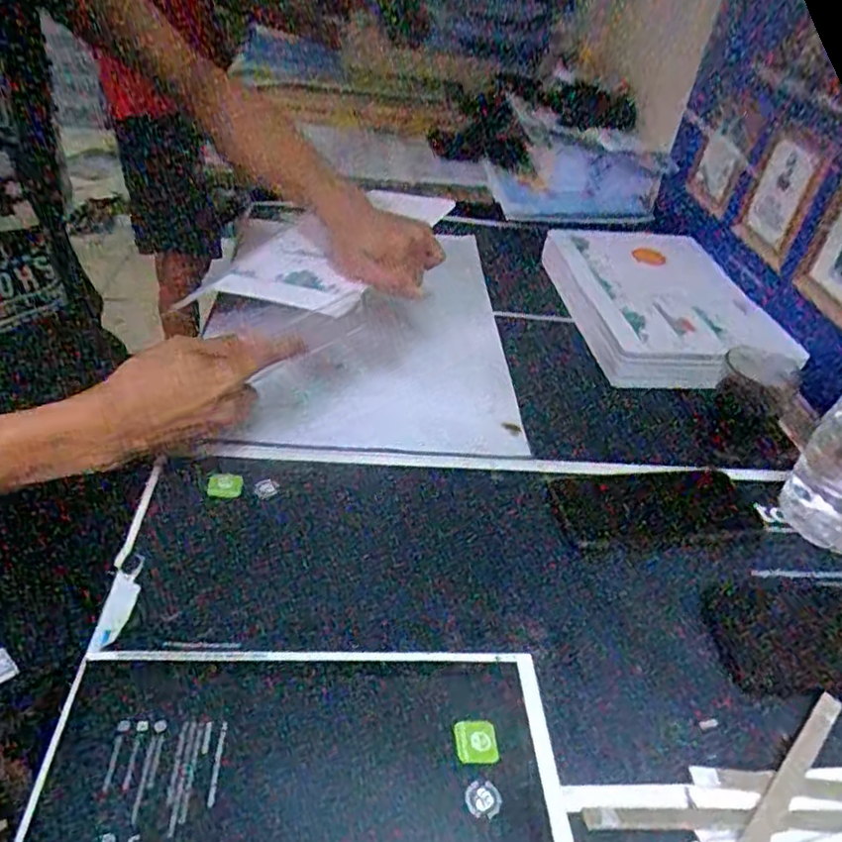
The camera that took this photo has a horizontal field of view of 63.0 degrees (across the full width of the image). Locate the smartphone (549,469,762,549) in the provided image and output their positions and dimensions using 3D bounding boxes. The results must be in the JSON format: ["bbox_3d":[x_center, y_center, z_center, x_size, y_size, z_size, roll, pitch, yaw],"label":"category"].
[{"bbox_3d":[0.198,0.070,0.582,0.169,0.009,0.074,-2,38,-11],"label":"smartphone"}]

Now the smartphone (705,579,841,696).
[{"bbox_3d":[0.301,0.158,0.505,0.165,0.007,0.093,-1,40,2],"label":"smartphone"}]

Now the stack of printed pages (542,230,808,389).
[{"bbox_3d":[0.282,-0.149,0.842,0.220,0.053,0.354,2,37,-8],"label":"stack of printed pages"}]

